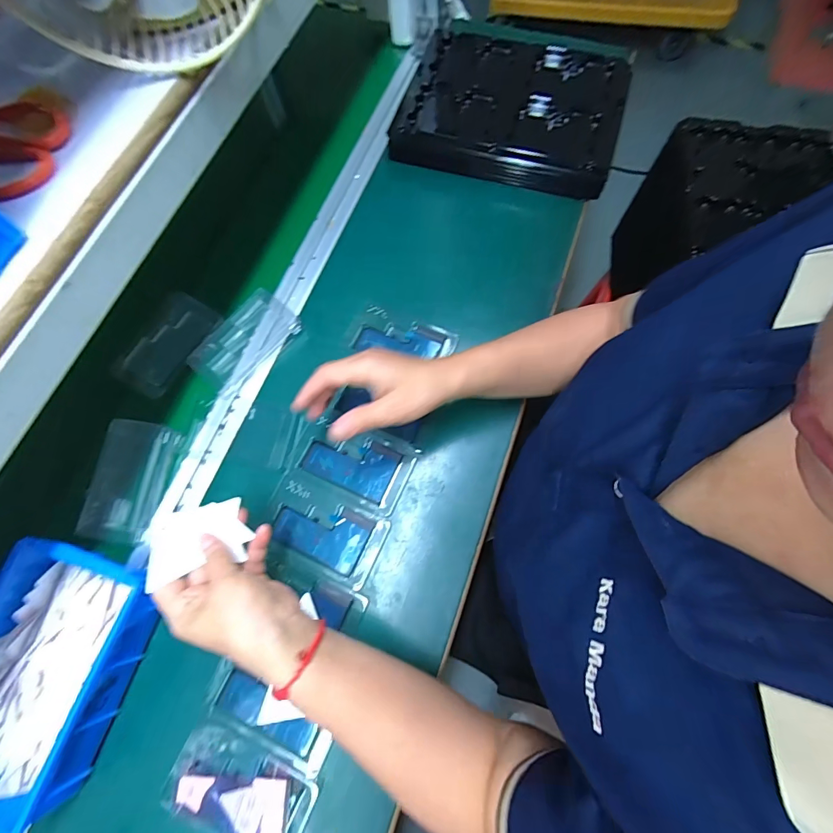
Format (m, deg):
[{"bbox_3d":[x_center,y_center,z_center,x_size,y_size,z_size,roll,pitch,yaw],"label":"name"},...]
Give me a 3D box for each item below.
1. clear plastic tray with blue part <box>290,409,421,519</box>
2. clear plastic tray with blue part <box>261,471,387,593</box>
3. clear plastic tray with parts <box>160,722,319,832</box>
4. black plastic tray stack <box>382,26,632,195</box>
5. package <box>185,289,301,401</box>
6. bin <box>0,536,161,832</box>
[{"bbox_3d":[-0.068,0.045,0.438,0.123,0.006,0.080,25,74,7],"label":"clear plastic tray with blue part"},{"bbox_3d":[-0.099,0.122,0.414,0.122,0.006,0.086,24,74,7],"label":"clear plastic tray with blue part"},{"bbox_3d":[-0.156,0.330,0.350,0.128,0.012,0.075,24,74,7],"label":"clear plastic tray with parts"},{"bbox_3d":[0.133,-0.433,0.566,0.286,0.064,0.214,18,73,5],"label":"black plastic tray stack"},{"bbox_3d":[-0.208,-0.092,0.485,0.129,0.018,0.081,-43,78,-12],"label":"package"},{"bbox_3d":[-0.339,0.222,0.362,0.149,0.057,0.200,19,74,5],"label":"bin"}]

